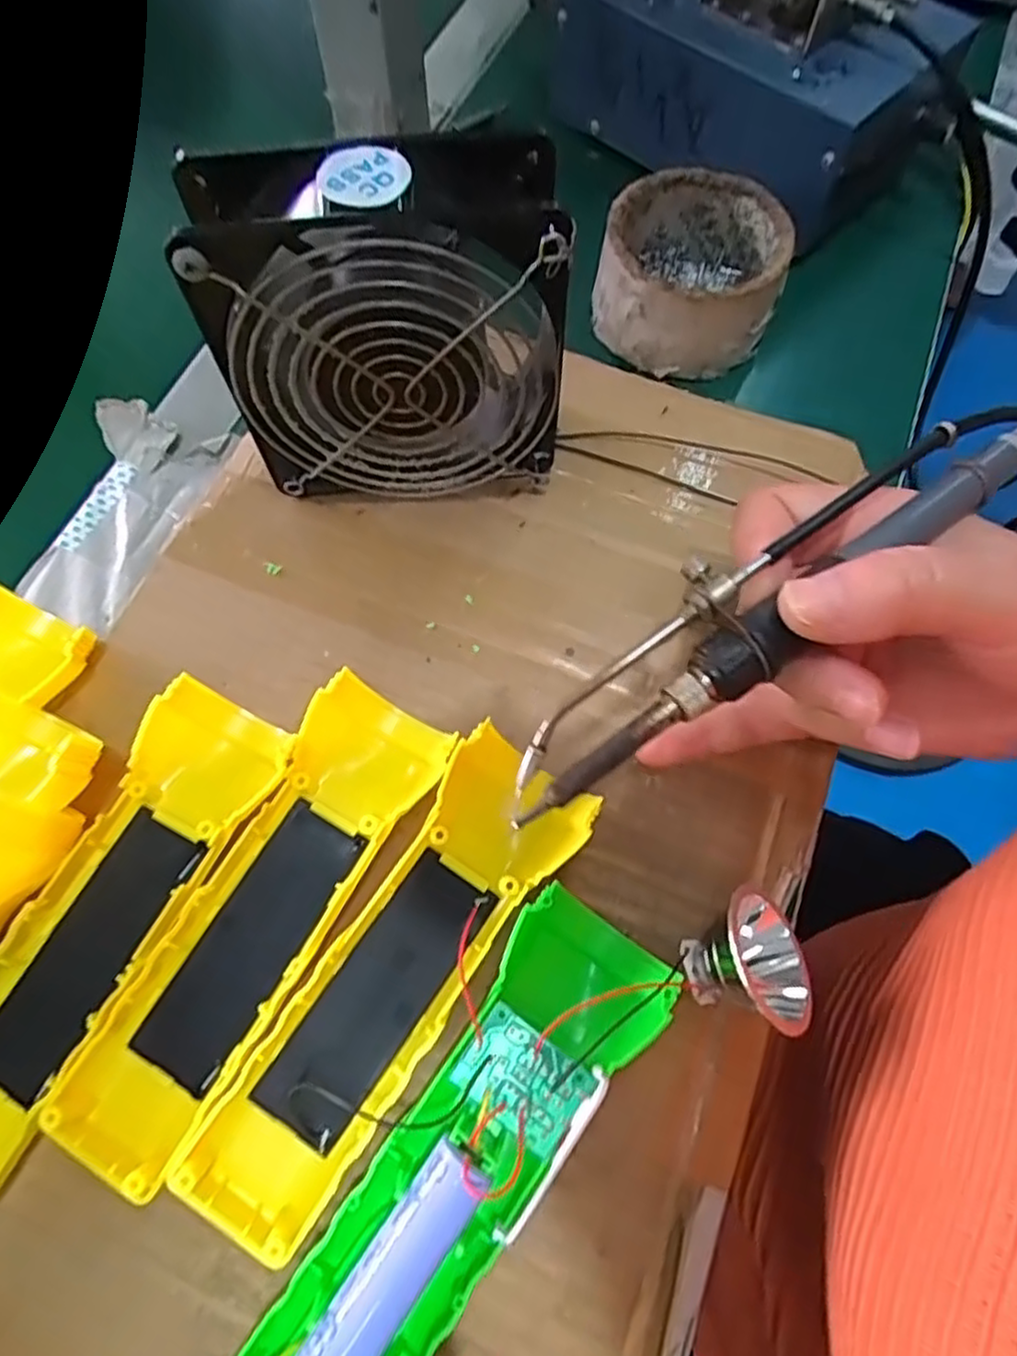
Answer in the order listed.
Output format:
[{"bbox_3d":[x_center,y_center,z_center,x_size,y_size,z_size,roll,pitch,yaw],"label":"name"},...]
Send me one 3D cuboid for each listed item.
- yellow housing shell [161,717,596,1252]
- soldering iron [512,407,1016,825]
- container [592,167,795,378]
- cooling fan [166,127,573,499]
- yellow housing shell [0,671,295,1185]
[{"bbox_3d":[-0.036,0.095,0.228,0.047,0.030,0.157,33,72,13],"label":"yellow housing shell"},{"bbox_3d":[0.083,-0.029,0.212,0.201,0.021,0.035,-36,72,-7],"label":"soldering iron"},{"bbox_3d":[0.088,-0.197,0.342,0.083,0.038,0.087,0,68,0],"label":"container"},{"bbox_3d":[-0.041,-0.123,0.268,0.118,0.122,0.051,-4,68,-2],"label":"cooling fan"},{"bbox_3d":[-0.133,0.080,0.235,0.048,0.027,0.161,28,69,9],"label":"yellow housing shell"}]

